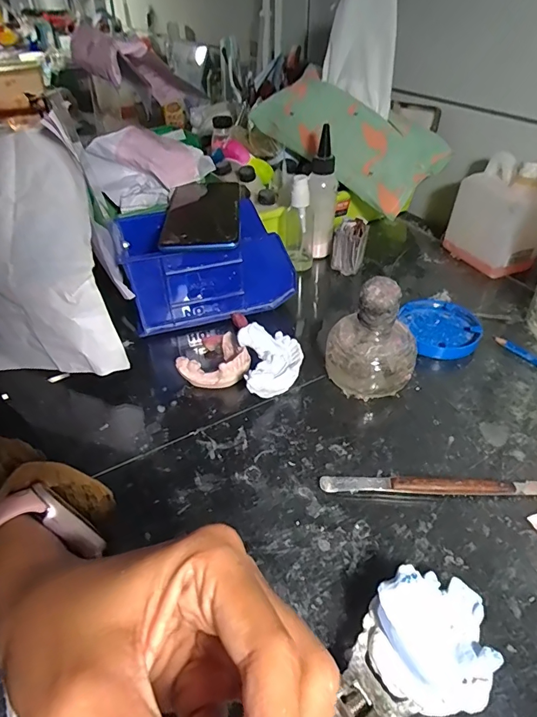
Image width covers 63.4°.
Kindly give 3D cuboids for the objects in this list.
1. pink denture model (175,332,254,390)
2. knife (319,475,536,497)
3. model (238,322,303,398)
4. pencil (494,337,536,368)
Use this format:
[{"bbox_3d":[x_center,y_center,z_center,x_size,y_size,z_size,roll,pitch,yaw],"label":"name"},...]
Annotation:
[{"bbox_3d":[-0.043,0.004,0.395,0.049,0.025,0.065,28,51,30],"label":"pink denture model"},{"bbox_3d":[0.123,0.089,0.303,0.170,0.010,0.012,1,42,4],"label":"knife"},{"bbox_3d":[0.003,0.004,0.383,0.053,0.038,0.073,-8,42,-5],"label":"model"},{"bbox_3d":[0.242,-0.003,0.405,0.008,0.008,0.067,-27,47,-24],"label":"pencil"}]

